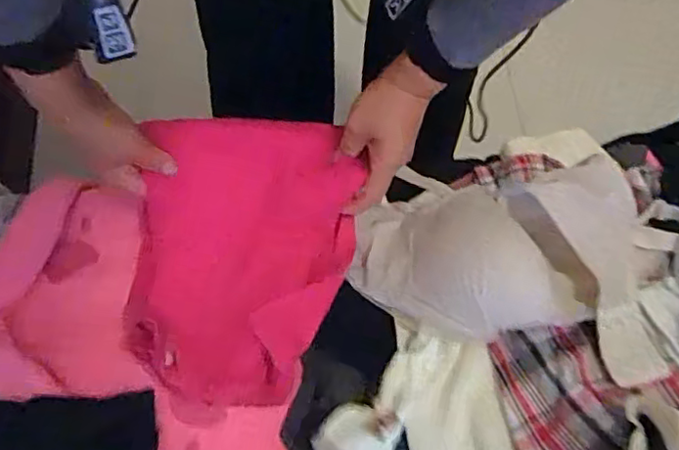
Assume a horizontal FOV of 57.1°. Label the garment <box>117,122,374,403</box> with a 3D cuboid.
[{"bbox_3d":[-0.094,0.025,0.557,0.188,0.074,0.243,14,67,5],"label":"garment"}]

